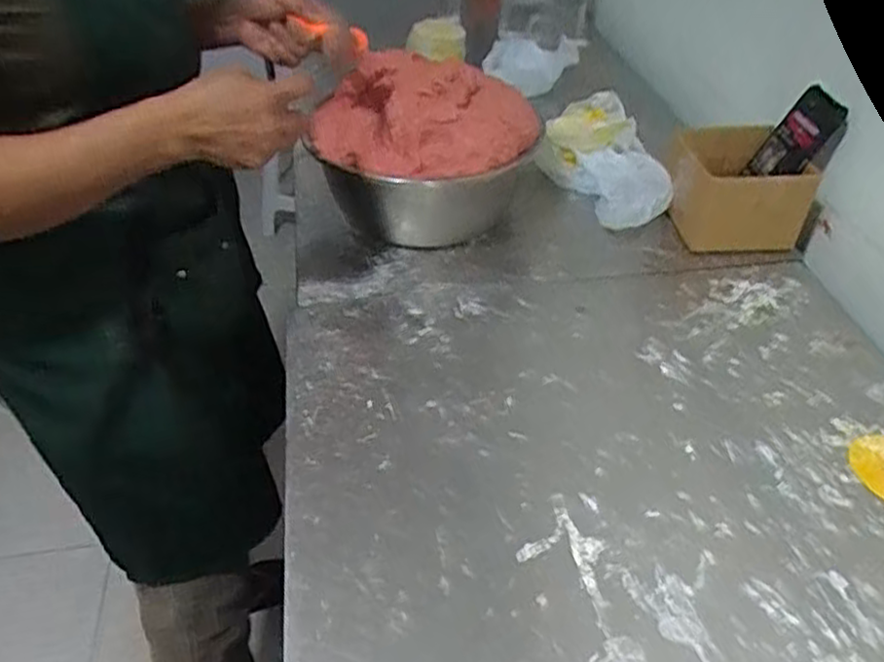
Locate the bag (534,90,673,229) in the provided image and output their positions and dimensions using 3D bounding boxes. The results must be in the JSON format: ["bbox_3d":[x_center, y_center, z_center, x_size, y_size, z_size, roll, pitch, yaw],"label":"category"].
[{"bbox_3d":[0.207,-0.206,0.936,0.128,0.088,0.206,-10,44,-12],"label":"bag"}]

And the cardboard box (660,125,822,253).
[{"bbox_3d":[0.353,-0.182,0.904,0.141,0.091,0.163,-2,43,-4],"label":"cardboard box"}]

